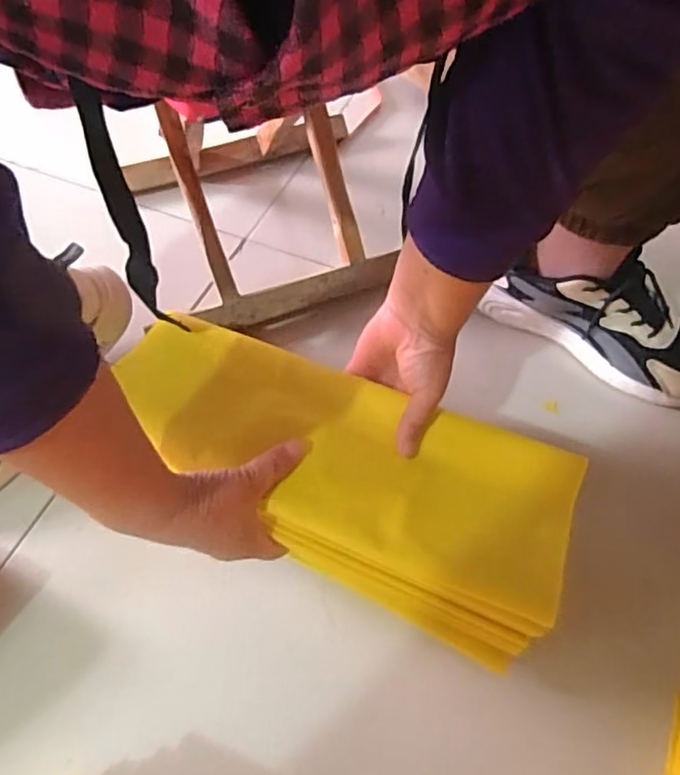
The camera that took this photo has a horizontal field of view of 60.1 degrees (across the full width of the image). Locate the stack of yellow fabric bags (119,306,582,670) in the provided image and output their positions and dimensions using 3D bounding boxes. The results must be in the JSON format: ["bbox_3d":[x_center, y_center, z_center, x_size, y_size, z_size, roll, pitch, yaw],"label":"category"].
[{"bbox_3d":[-0.005,0.052,0.455,0.354,0.066,0.159,28,65,13],"label":"stack of yellow fabric bags"}]

